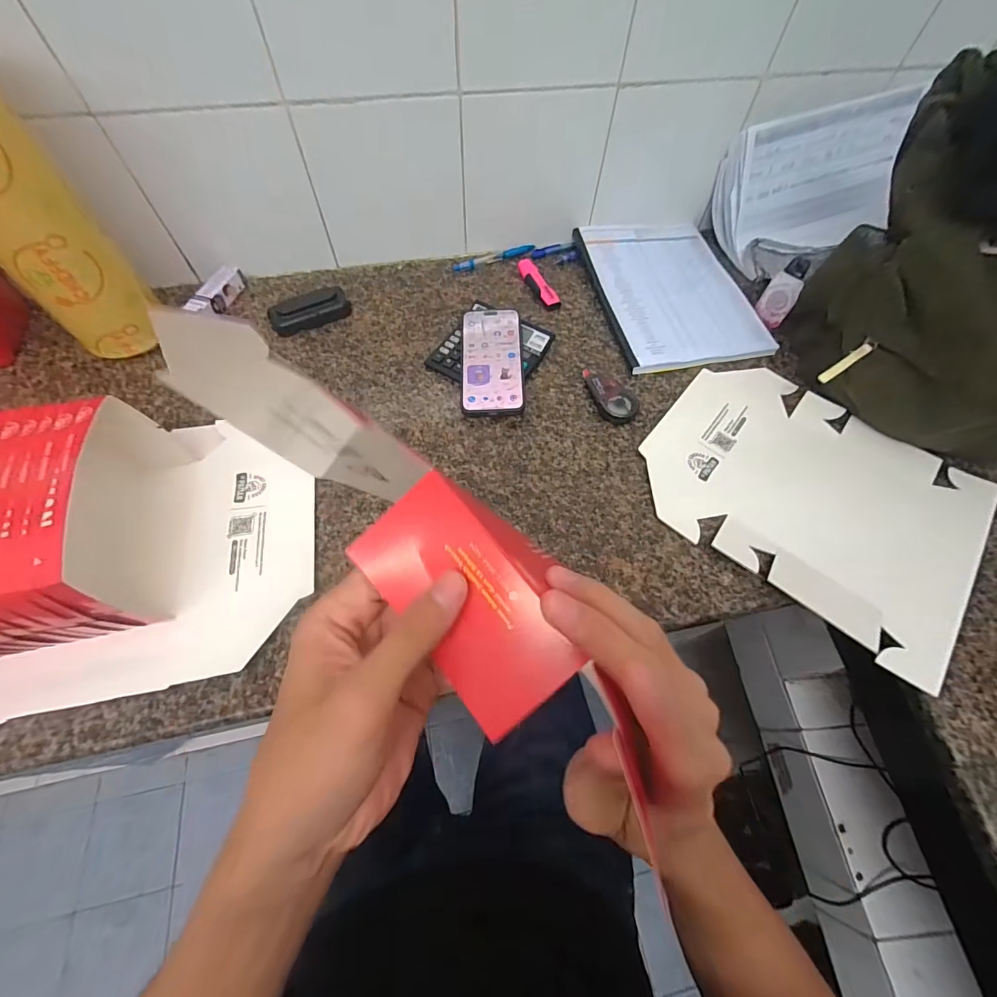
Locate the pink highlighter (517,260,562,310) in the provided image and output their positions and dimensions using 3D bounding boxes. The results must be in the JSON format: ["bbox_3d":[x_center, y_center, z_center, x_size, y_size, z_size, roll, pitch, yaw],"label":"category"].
[{"bbox_3d":[0.059,-0.323,0.641,0.023,0.018,0.104,-25,65,-14],"label":"pink highlighter"}]

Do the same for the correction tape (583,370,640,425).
[{"bbox_3d":[0.145,-0.137,0.547,0.047,0.020,0.087,-12,63,-8],"label":"correction tape"}]

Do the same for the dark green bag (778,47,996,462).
[{"bbox_3d":[0.523,-0.234,0.449,0.293,0.272,0.230,27,64,13],"label":"dark green bag"}]

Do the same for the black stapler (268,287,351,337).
[{"bbox_3d":[-0.259,-0.260,0.589,0.107,0.027,0.037,-25,65,-14],"label":"black stapler"}]

